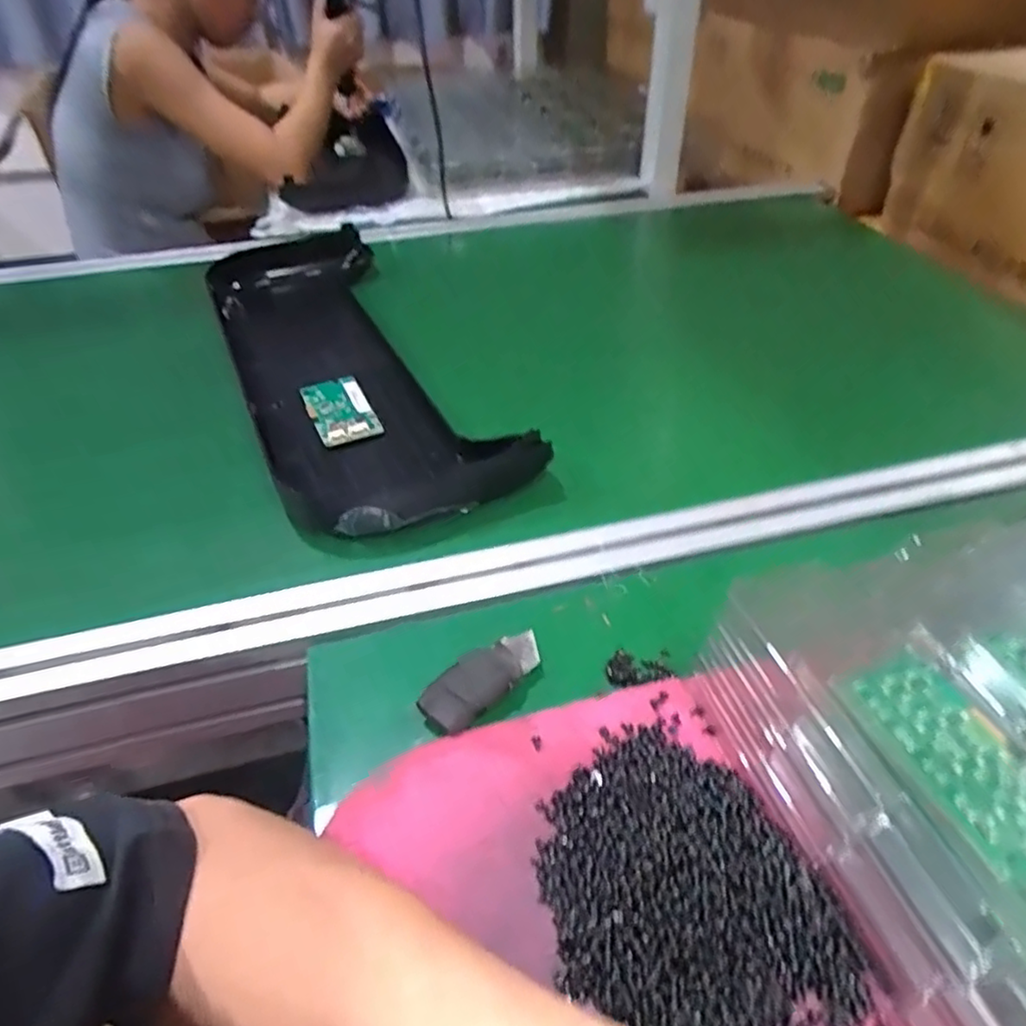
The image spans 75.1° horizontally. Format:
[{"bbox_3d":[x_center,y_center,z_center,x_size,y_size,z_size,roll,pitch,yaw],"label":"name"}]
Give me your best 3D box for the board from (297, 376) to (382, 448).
[{"bbox_3d":[-0.149,-0.091,0.571,0.050,0.011,0.095,-20,44,-18],"label":"board"}]

